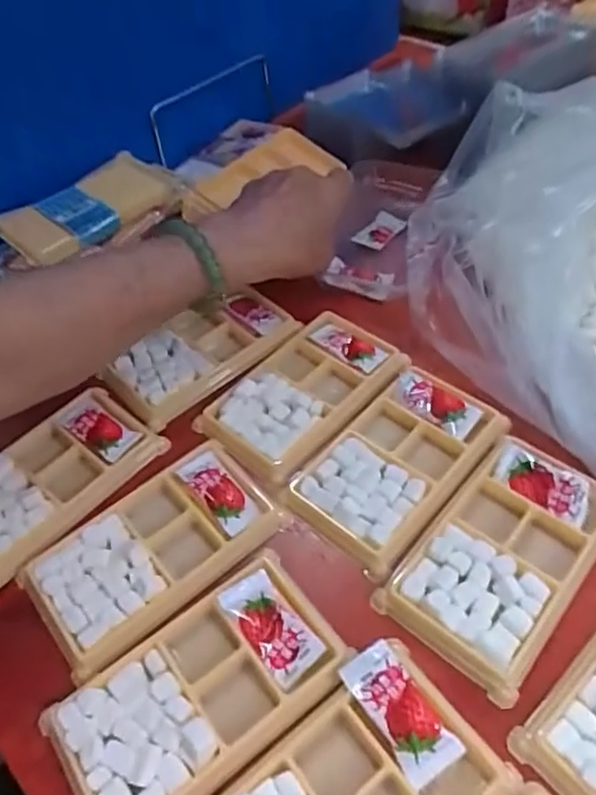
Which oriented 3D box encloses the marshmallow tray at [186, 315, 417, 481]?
[{"bbox_3d":[0.004,-0.006,0.414,0.134,0.015,0.079,-39,57,-24],"label":"marshmallow tray"}]

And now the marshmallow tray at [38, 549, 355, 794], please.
[{"bbox_3d":[-0.047,0.140,0.293,0.137,0.013,0.079,-33,55,-20],"label":"marshmallow tray"}]

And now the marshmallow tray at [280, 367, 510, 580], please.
[{"bbox_3d":[0.061,0.039,0.375,0.078,0.020,0.134,32,61,28],"label":"marshmallow tray"}]

